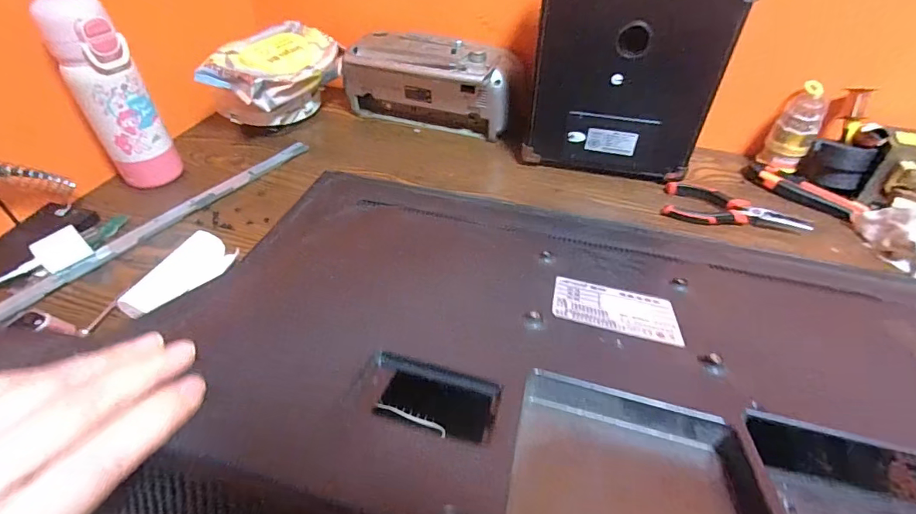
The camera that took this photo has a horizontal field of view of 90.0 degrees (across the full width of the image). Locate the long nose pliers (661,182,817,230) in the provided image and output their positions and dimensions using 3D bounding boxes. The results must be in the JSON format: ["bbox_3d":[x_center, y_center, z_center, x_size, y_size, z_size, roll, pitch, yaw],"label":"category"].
[{"bbox_3d":[0.327,-0.060,0.545,0.150,0.014,0.063,14,45,14],"label":"long nose pliers"}]

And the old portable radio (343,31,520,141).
[{"bbox_3d":[-0.048,-0.245,0.668,0.257,0.121,0.070,13,45,12],"label":"old portable radio"}]

